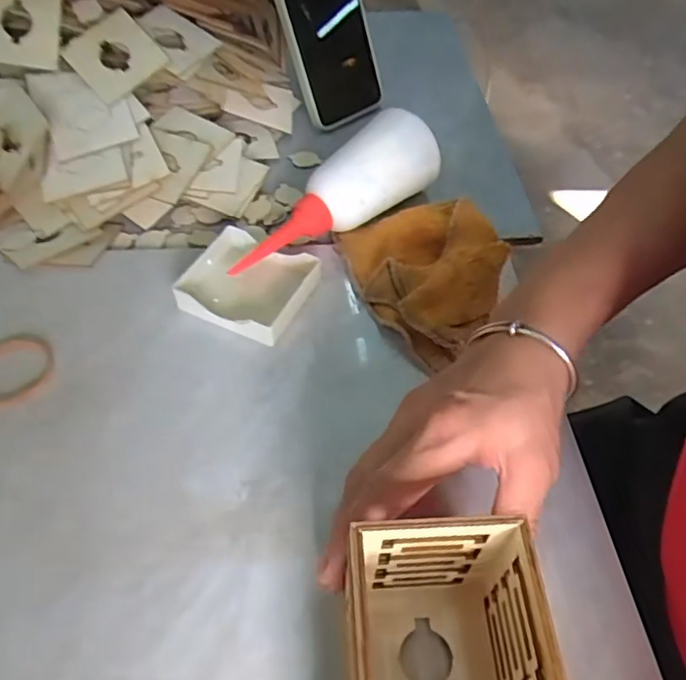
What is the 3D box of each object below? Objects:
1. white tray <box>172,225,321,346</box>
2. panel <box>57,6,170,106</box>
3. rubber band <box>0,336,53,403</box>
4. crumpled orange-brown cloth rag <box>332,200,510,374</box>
[{"bbox_3d":[-0.064,-0.038,0.405,0.086,0.023,0.076,20,53,13],"label":"white tray"},{"bbox_3d":[-0.187,-0.232,0.482,0.064,0.008,0.071,-42,78,-14],"label":"panel"},{"bbox_3d":[-0.202,0.016,0.356,0.052,0.004,0.048,1,51,-2],"label":"rubber band"},{"bbox_3d":[0.057,-0.050,0.400,0.088,0.047,0.131,-14,53,-14],"label":"crumpled orange-brown cloth rag"}]

